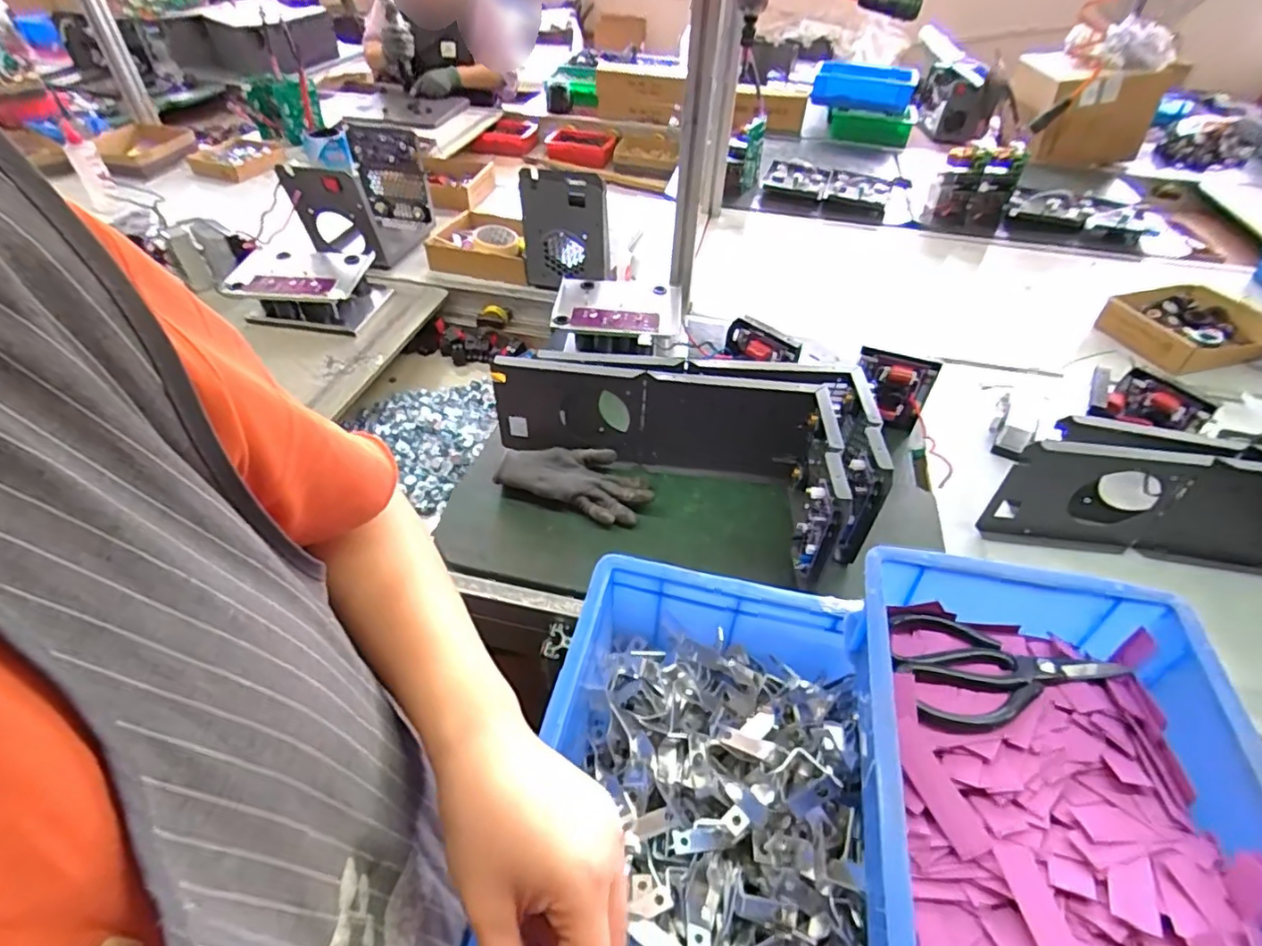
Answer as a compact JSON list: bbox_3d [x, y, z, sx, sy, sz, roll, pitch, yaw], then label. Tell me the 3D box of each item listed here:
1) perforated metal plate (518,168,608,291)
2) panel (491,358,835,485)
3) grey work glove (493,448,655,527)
[{"bbox_3d":[-0.117,-0.410,1.032,0.152,0.204,0.030,12,53,9],"label":"perforated metal plate"},{"bbox_3d":[0.027,-0.062,0.740,0.391,0.149,0.047,7,48,4],"label":"panel"},{"bbox_3d":[-0.064,0.009,0.748,0.187,0.040,0.087,15,45,12],"label":"grey work glove"}]

